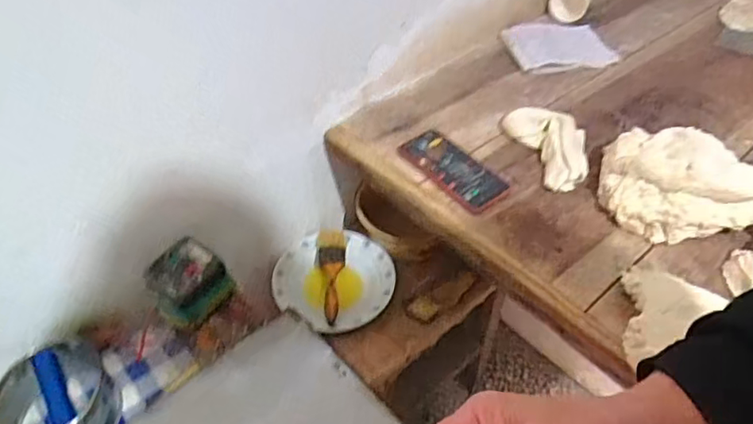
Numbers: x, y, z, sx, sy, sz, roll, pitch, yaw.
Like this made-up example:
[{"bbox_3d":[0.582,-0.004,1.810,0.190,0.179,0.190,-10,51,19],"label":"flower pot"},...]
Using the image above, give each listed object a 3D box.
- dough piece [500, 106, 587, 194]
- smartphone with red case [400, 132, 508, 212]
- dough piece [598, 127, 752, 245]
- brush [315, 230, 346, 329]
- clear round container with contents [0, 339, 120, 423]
[{"bbox_3d":[0.262,-0.102,0.861,0.081,0.046,0.152,-16,50,-17],"label":"dough piece"},{"bbox_3d":[0.111,-0.065,0.837,0.082,0.012,0.156,-34,57,-29],"label":"smartphone with red case"},{"bbox_3d":[0.405,-0.037,0.774,0.190,0.092,0.136,19,49,14],"label":"dough piece"},{"bbox_3d":[-0.079,0.102,0.980,0.049,0.033,0.187,1,47,-2],"label":"brush"},{"bbox_3d":[-0.383,0.237,0.710,0.117,0.080,0.125,2,47,-2],"label":"clear round container with contents"}]

